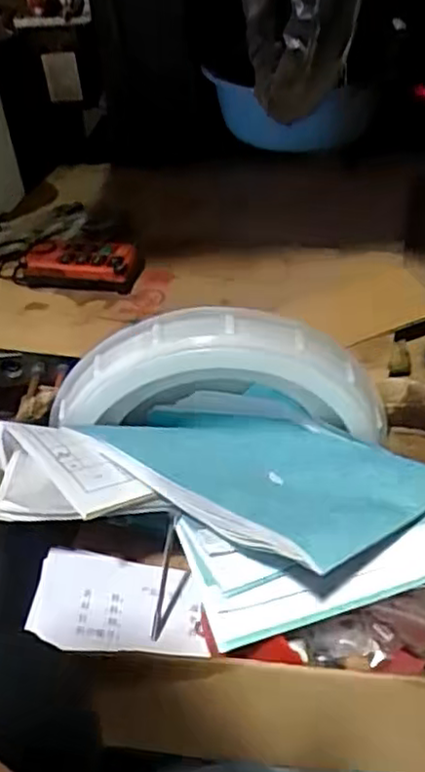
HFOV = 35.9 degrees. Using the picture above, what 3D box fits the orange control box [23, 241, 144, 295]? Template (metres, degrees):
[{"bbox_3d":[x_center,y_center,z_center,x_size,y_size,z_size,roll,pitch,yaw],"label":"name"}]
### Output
[{"bbox_3d":[-0.185,-0.177,0.941,0.169,0.045,0.086,9,46,14],"label":"orange control box"}]

